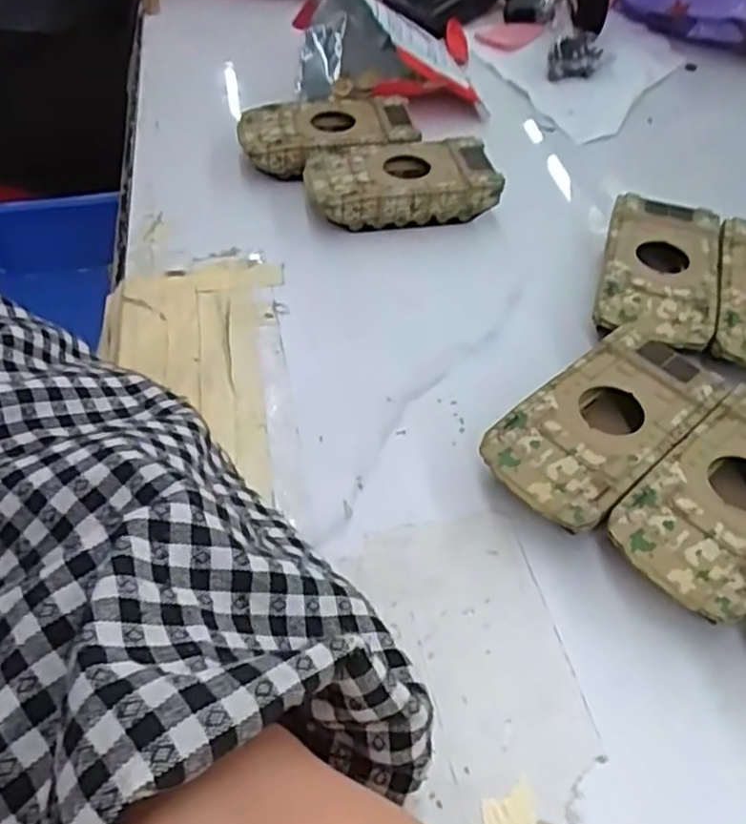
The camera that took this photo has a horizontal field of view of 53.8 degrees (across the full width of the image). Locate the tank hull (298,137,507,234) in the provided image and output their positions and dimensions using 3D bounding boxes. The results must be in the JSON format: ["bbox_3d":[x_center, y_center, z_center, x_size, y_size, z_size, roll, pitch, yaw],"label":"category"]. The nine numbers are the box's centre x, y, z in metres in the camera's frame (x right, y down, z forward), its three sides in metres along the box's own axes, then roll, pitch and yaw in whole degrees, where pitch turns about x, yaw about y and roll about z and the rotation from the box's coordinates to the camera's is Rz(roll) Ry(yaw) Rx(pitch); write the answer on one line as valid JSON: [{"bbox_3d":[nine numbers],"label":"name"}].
[{"bbox_3d":[0.014,-0.118,0.387,0.094,0.027,0.048,-8,49,-9],"label":"tank hull"}]

